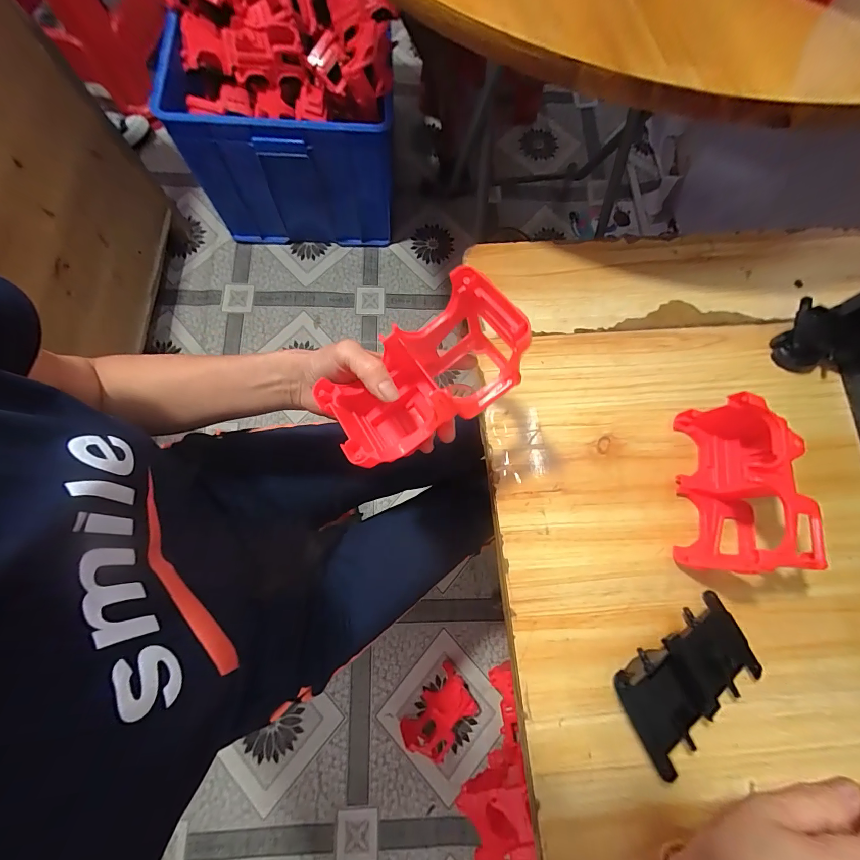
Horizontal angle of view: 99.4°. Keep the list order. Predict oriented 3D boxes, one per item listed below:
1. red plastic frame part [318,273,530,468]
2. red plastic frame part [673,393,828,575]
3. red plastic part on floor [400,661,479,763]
[{"bbox_3d":[0.002,-0.043,0.292,0.152,0.098,0.080,-39,76,15],"label":"red plastic frame part"},{"bbox_3d":[0.292,0.055,0.337,0.080,0.078,0.151,10,74,3],"label":"red plastic frame part"},{"bbox_3d":[0.026,0.587,0.742,0.100,0.078,0.154,42,77,8],"label":"red plastic part on floor"}]

